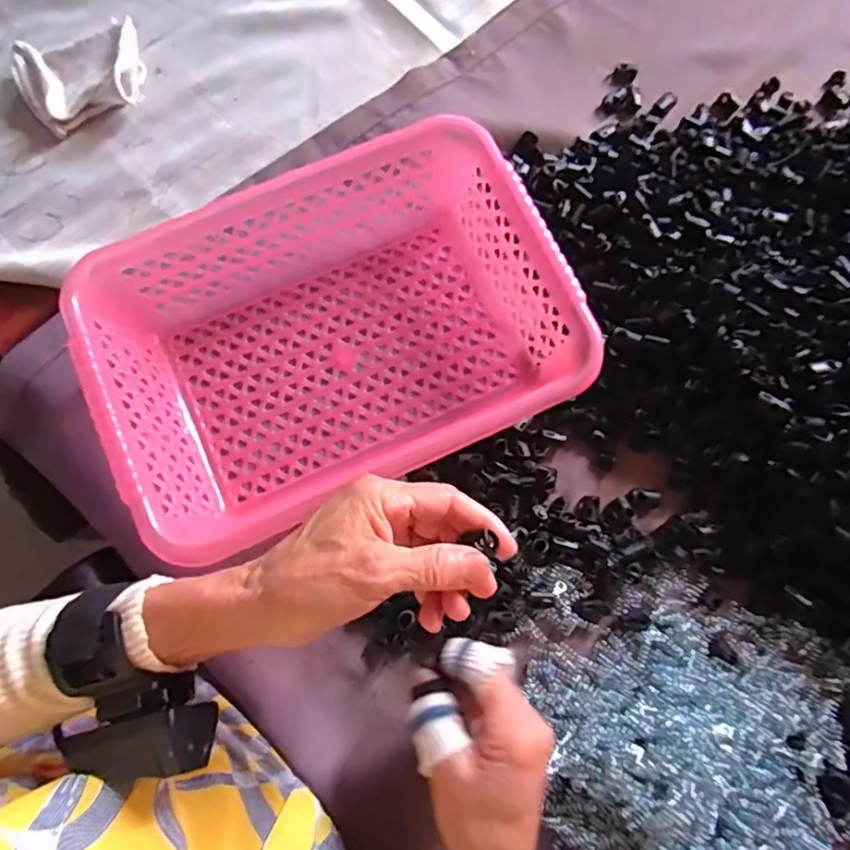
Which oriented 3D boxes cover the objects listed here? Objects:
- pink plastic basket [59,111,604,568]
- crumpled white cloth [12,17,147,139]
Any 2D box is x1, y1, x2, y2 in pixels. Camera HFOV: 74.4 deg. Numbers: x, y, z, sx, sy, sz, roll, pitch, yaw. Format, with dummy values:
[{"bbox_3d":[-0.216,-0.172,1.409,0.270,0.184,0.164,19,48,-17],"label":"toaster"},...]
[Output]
[{"bbox_3d":[-0.062,-0.063,0.397,0.303,0.084,0.215,-24,79,-6],"label":"pink plastic basket"},{"bbox_3d":[-0.292,-0.296,0.474,0.102,0.029,0.083,-20,79,-5],"label":"crumpled white cloth"}]

